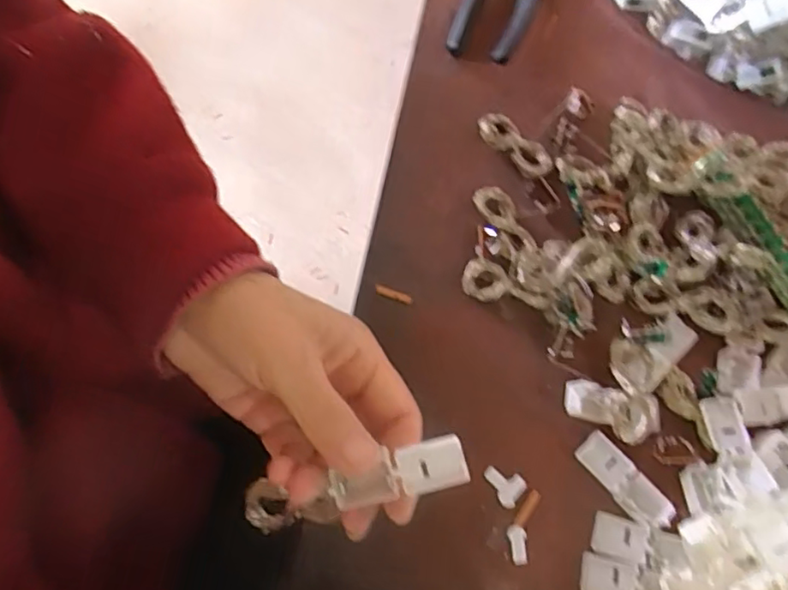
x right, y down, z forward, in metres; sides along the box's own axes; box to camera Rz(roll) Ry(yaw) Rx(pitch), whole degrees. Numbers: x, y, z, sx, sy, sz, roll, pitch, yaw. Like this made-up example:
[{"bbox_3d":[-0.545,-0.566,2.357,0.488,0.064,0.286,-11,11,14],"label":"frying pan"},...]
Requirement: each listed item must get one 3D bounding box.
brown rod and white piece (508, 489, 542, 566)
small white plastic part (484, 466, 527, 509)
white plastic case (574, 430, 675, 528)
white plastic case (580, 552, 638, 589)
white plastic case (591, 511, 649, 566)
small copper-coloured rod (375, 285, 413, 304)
[{"bbox_3d":[0.069,0.124,0.327,0.013,0.004,0.038,17,71,1],"label":"brown rod and white piece"},{"bbox_3d":[0.059,0.103,0.332,0.023,0.004,0.018,36,72,8],"label":"small white plastic part"},{"bbox_3d":[0.126,0.101,0.331,0.020,0.007,0.059,-42,79,-16],"label":"white plastic case"},{"bbox_3d":[0.113,0.148,0.317,0.029,0.006,0.021,15,71,0],"label":"white plastic case"},{"bbox_3d":[0.121,0.129,0.325,0.028,0.004,0.021,17,71,1],"label":"white plastic case"},{"bbox_3d":[0.000,-0.001,0.360,0.023,0.004,0.005,21,71,2],"label":"small copper-coloured rod"}]

